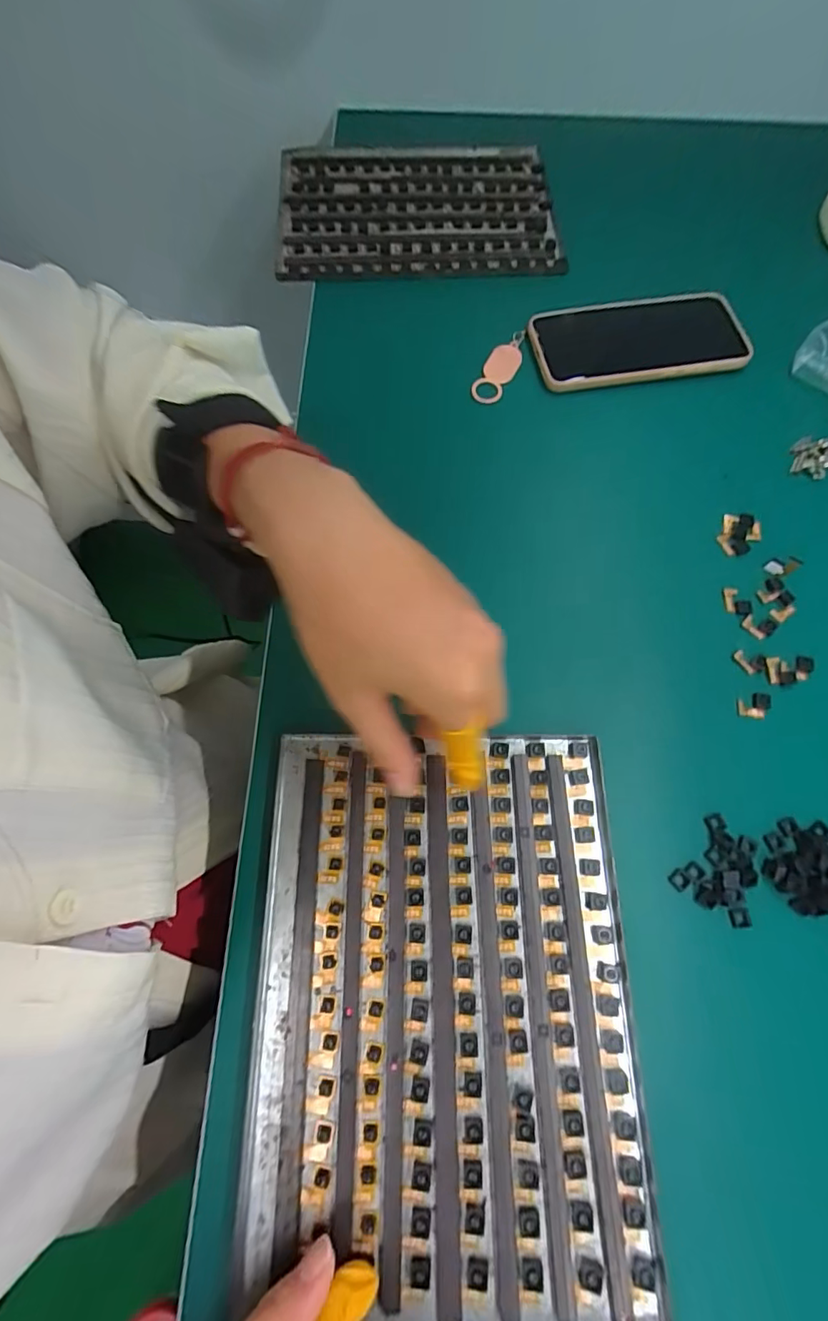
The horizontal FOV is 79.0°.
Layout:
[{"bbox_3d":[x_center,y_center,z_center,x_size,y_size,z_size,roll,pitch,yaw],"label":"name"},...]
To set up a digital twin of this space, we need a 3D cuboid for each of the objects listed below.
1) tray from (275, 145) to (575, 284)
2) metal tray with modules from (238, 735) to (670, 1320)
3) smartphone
[{"bbox_3d":[0.003,-0.401,0.447,0.240,0.020,0.169,-5,69,-2],"label":"tray"},{"bbox_3d":[0.015,0.161,0.248,0.179,0.007,0.243,0,69,2],"label":"metal tray with modules"},{"bbox_3d":[0.174,-0.250,0.390,0.158,0.009,0.076,-7,69,-2],"label":"smartphone"}]

